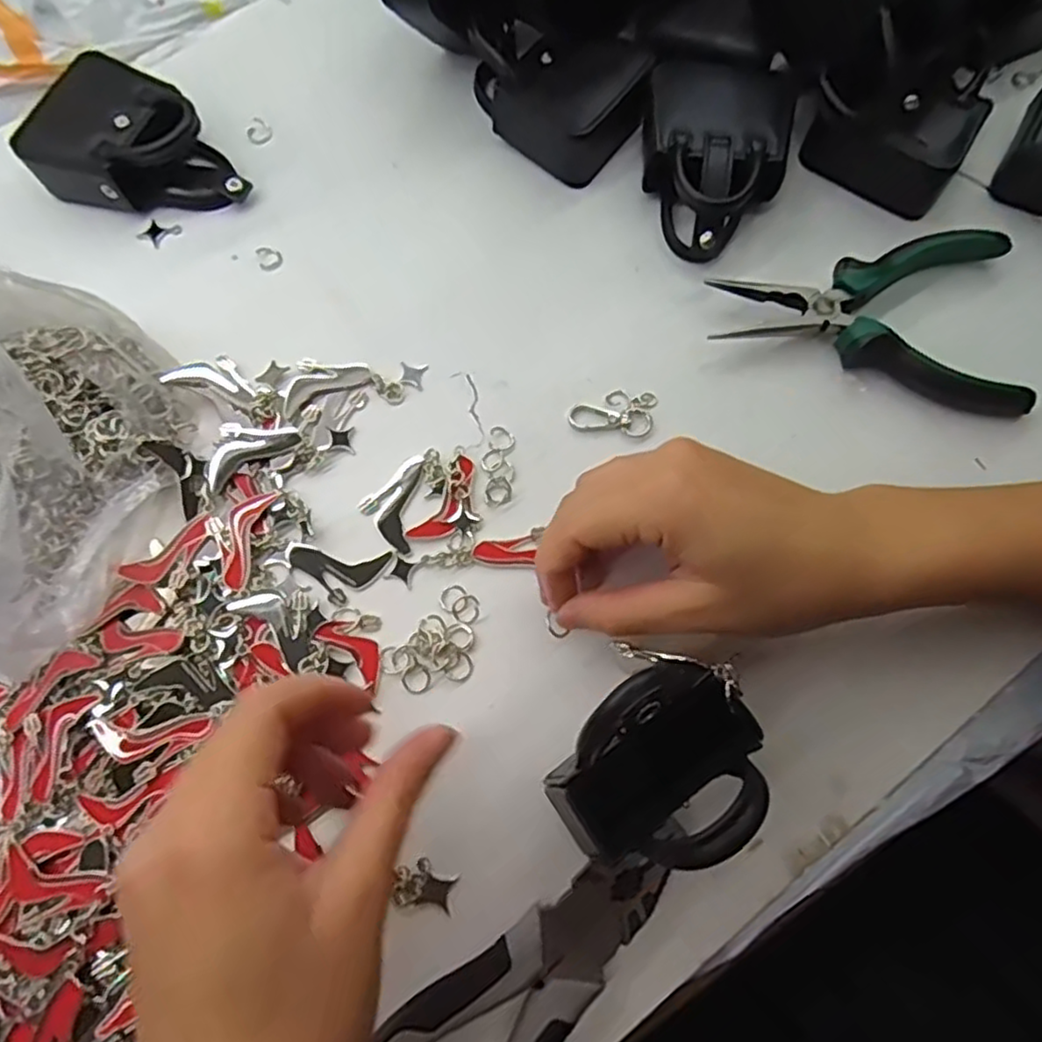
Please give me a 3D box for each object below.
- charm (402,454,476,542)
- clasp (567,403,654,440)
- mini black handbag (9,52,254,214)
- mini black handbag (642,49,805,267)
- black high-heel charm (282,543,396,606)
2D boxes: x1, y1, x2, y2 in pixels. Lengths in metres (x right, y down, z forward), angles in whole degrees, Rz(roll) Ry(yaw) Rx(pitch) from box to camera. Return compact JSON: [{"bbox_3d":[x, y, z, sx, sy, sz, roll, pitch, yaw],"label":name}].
[{"bbox_3d":[-0.033,-0.008,0.325,0.021,0.005,0.047,30,74,9],"label":"charm"},{"bbox_3d":[0.044,-0.049,0.338,0.042,0.004,0.015,10,72,3],"label":"clasp"},{"bbox_3d":[-0.204,-0.200,0.374,0.106,0.033,0.070,19,72,6],"label":"mini black handbag"},{"bbox_3d":[0.101,-0.196,0.370,0.074,0.037,0.112,18,72,5],"label":"mini black handbag"},{"bbox_3d":[-0.085,0.024,0.316,0.049,0.004,0.026,5,72,1],"label":"black high-heel charm"}]

